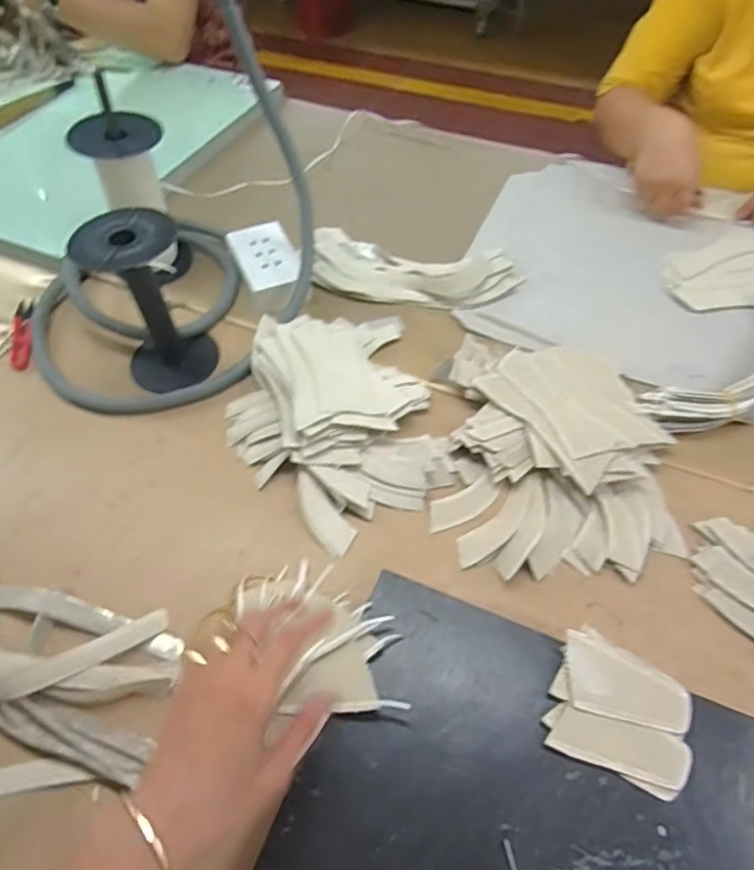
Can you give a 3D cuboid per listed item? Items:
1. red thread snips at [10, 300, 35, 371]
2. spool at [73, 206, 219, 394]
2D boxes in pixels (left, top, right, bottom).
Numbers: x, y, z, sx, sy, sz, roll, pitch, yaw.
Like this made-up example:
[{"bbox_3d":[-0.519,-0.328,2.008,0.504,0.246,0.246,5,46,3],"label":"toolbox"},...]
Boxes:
[{"bbox_3d":[-0.407,-0.115,0.679,0.024,0.007,0.093,-8,66,-8],"label":"red thread snips"},{"bbox_3d":[-0.230,-0.139,0.605,0.086,0.155,0.089,-1,54,1],"label":"spool"}]

